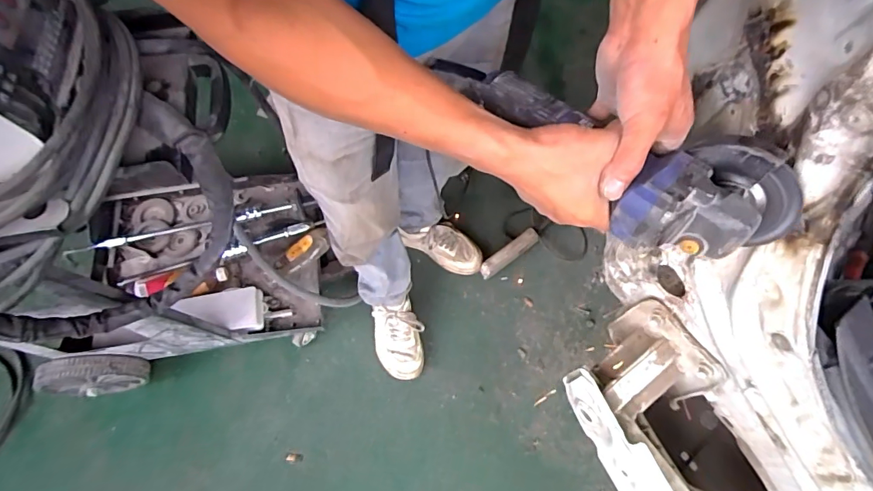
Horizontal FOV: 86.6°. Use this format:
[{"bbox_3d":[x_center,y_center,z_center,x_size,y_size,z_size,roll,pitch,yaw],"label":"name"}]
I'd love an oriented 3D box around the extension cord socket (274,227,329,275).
[{"bbox_3d":[-0.300,0.011,1.052,0.140,0.047,0.059,-36,70,1],"label":"extension cord socket"}]

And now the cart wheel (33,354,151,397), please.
[{"bbox_3d":[-0.733,0.285,0.992,0.198,0.185,0.059,-6,65,-4],"label":"cart wheel"}]

